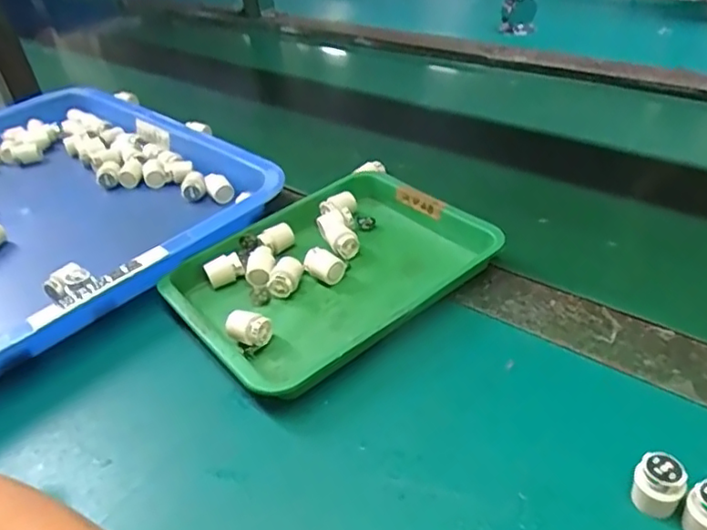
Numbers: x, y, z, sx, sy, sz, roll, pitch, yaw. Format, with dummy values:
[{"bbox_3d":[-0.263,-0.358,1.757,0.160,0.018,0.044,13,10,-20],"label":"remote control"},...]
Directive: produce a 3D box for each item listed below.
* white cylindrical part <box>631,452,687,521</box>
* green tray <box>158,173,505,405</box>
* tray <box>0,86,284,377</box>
[{"bbox_3d":[0.144,0.105,0.283,0.020,0.028,0.019,-5,37,3],"label":"white cylindrical part"},{"bbox_3d":[-0.016,0.006,0.440,0.213,0.027,0.166,-30,42,-27],"label":"green tray"},{"bbox_3d":[-0.323,-0.059,0.566,0.462,0.042,0.348,27,49,37],"label":"tray"}]

